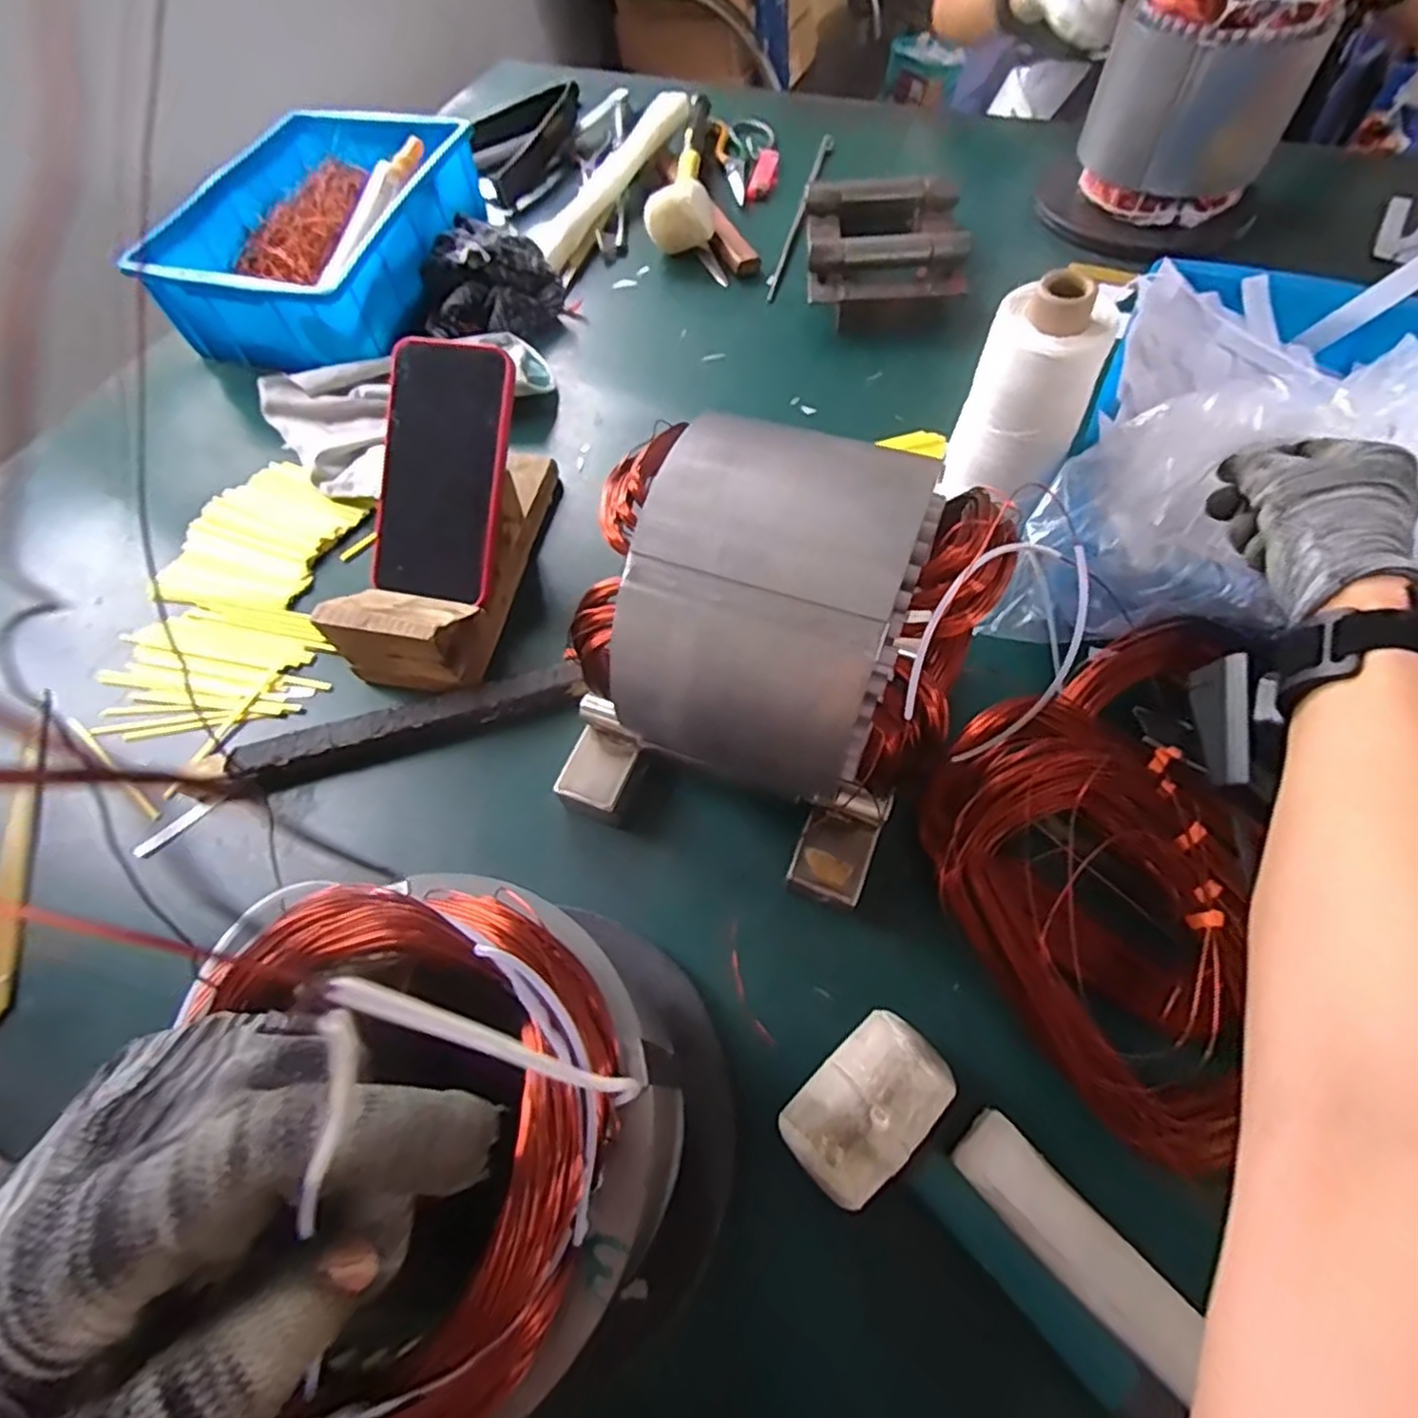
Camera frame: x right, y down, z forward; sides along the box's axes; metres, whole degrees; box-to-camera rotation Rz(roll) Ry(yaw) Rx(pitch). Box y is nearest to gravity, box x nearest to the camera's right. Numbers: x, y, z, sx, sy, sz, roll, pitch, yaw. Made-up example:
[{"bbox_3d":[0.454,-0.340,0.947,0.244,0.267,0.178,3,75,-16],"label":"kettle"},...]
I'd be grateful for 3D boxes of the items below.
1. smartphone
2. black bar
[{"bbox_3d":[-0.174,-0.153,0.456,0.080,0.010,0.160,11,95,5],"label":"smartphone"},{"bbox_3d":[-0.181,0.007,0.434,0.205,0.016,0.024,-17,61,-6],"label":"black bar"}]

